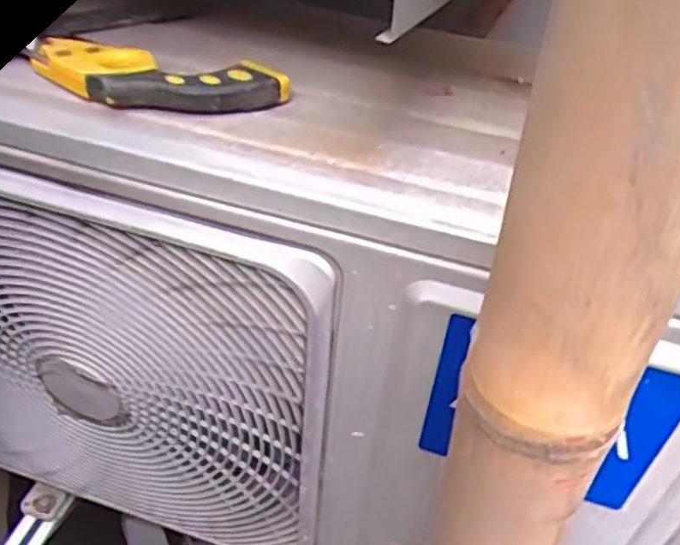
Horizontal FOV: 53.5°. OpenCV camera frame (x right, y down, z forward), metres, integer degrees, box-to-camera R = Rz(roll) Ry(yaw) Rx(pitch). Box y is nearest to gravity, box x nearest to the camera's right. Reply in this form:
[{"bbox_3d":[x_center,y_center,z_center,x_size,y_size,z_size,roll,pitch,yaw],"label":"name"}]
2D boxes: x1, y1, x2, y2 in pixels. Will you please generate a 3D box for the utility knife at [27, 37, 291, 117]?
[{"bbox_3d":[-0.121,-0.124,0.451,0.161,0.033,0.050,11,43,7],"label":"utility knife"}]

